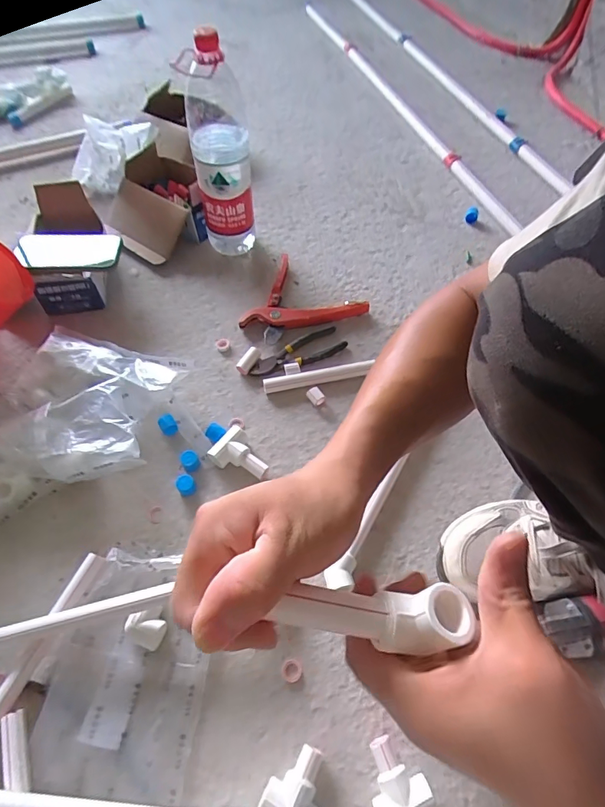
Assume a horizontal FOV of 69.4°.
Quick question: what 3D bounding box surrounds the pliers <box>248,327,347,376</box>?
[{"bbox_3d":[-0.007,-0.076,0.676,0.155,0.007,0.051,-26,62,-15],"label":"pliers"}]

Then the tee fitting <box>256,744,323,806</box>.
[{"bbox_3d":[-0.004,0.357,0.406,0.053,0.030,0.063,24,62,14],"label":"tee fitting"}]

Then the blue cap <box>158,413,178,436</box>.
[{"bbox_3d":[-0.188,0.029,0.609,0.022,0.017,0.027,-30,63,-17],"label":"blue cap"}]

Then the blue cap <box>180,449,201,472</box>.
[{"bbox_3d":[-0.148,0.075,0.578,0.022,0.017,0.024,0,59,0],"label":"blue cap"}]

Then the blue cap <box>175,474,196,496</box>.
[{"bbox_3d":[-0.151,0.106,0.565,0.022,0.020,0.024,0,59,0],"label":"blue cap"}]

